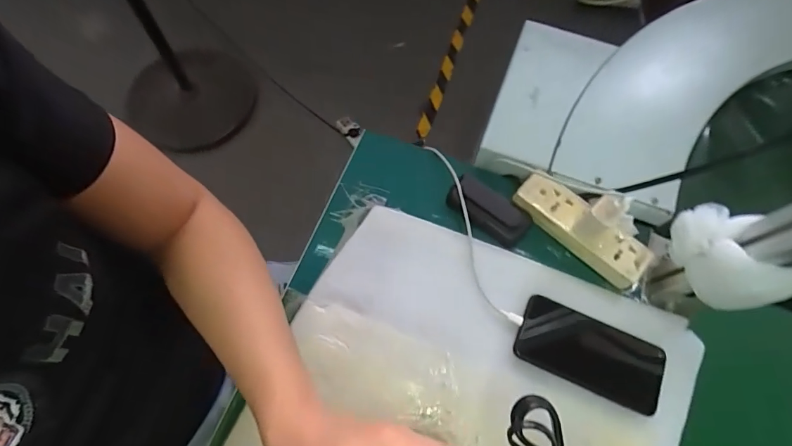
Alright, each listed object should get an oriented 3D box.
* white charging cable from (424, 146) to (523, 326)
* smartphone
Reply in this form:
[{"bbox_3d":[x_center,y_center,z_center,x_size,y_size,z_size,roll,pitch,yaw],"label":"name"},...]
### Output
[{"bbox_3d":[0.085,0.004,0.510,0.032,0.039,0.258,-16,70,-9],"label":"white charging cable"},{"bbox_3d":[0.210,0.142,0.449,0.152,0.012,0.076,23,69,6],"label":"smartphone"}]

